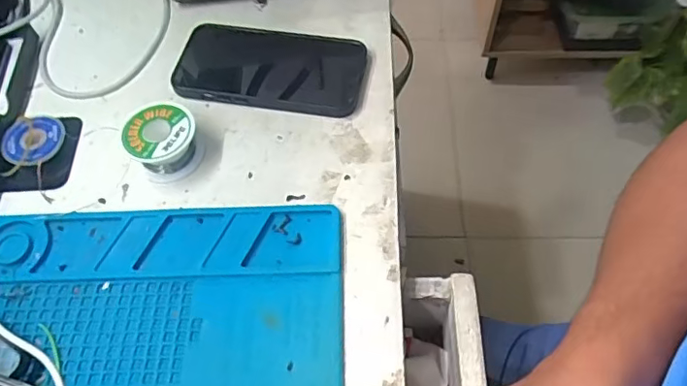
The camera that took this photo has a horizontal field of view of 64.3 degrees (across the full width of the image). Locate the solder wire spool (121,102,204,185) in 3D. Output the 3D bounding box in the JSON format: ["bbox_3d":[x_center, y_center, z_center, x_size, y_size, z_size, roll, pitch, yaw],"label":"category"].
[{"bbox_3d":[-0.131,-0.037,0.400,0.049,0.030,0.052,-1,58,1],"label":"solder wire spool"}]

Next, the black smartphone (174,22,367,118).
[{"bbox_3d":[-0.062,-0.102,0.445,0.154,0.011,0.075,9,59,7],"label":"black smartphone"}]

